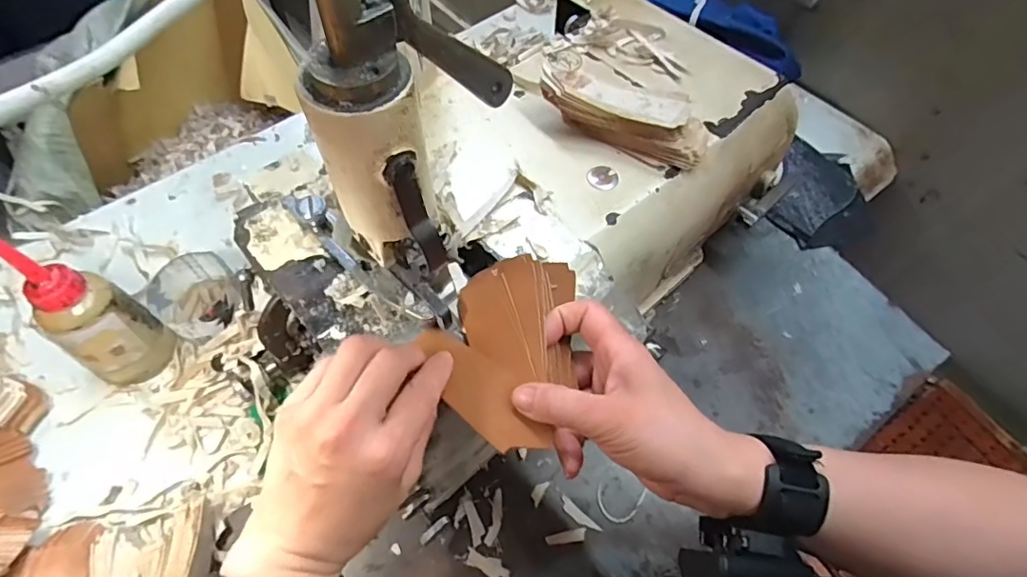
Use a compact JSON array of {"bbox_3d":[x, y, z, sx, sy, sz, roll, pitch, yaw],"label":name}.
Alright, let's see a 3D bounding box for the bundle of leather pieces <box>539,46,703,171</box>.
[{"bbox_3d":[0.087,-0.139,0.428,0.135,0.035,0.048,26,62,12],"label":"bundle of leather pieces"}]

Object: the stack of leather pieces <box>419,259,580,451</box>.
[{"bbox_3d":[0.006,0.032,0.327,0.113,0.032,0.104,-39,68,-21],"label":"stack of leather pieces"}]

